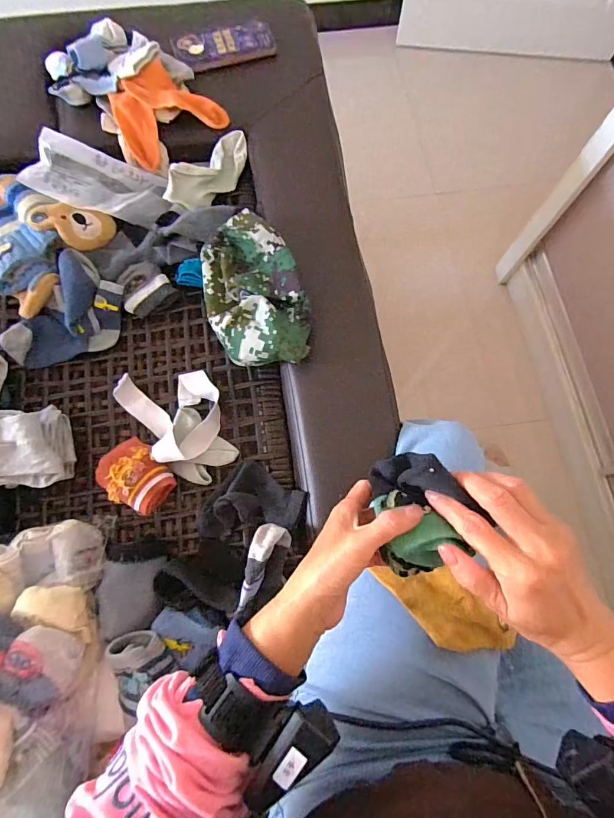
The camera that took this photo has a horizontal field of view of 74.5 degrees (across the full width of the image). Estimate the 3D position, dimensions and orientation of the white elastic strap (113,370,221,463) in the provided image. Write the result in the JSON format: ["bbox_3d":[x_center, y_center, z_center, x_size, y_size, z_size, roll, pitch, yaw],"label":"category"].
[{"bbox_3d":[-0.184,-0.005,0.561,0.115,0.042,0.149,-40,79,-11],"label":"white elastic strap"}]

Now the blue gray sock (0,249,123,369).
[{"bbox_3d":[-0.342,-0.127,0.587,0.107,0.064,0.174,31,76,7],"label":"blue gray sock"}]

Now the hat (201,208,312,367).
[{"bbox_3d":[-0.075,-0.159,0.546,0.132,0.060,0.225,-20,76,-6],"label":"hat"}]

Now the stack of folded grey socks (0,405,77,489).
[{"bbox_3d":[-0.360,0.049,0.526,0.095,0.068,0.110,-7,75,-3],"label":"stack of folded grey socks"}]

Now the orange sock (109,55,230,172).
[{"bbox_3d":[-0.218,-0.464,0.637,0.157,0.072,0.112,-27,77,-8],"label":"orange sock"}]

